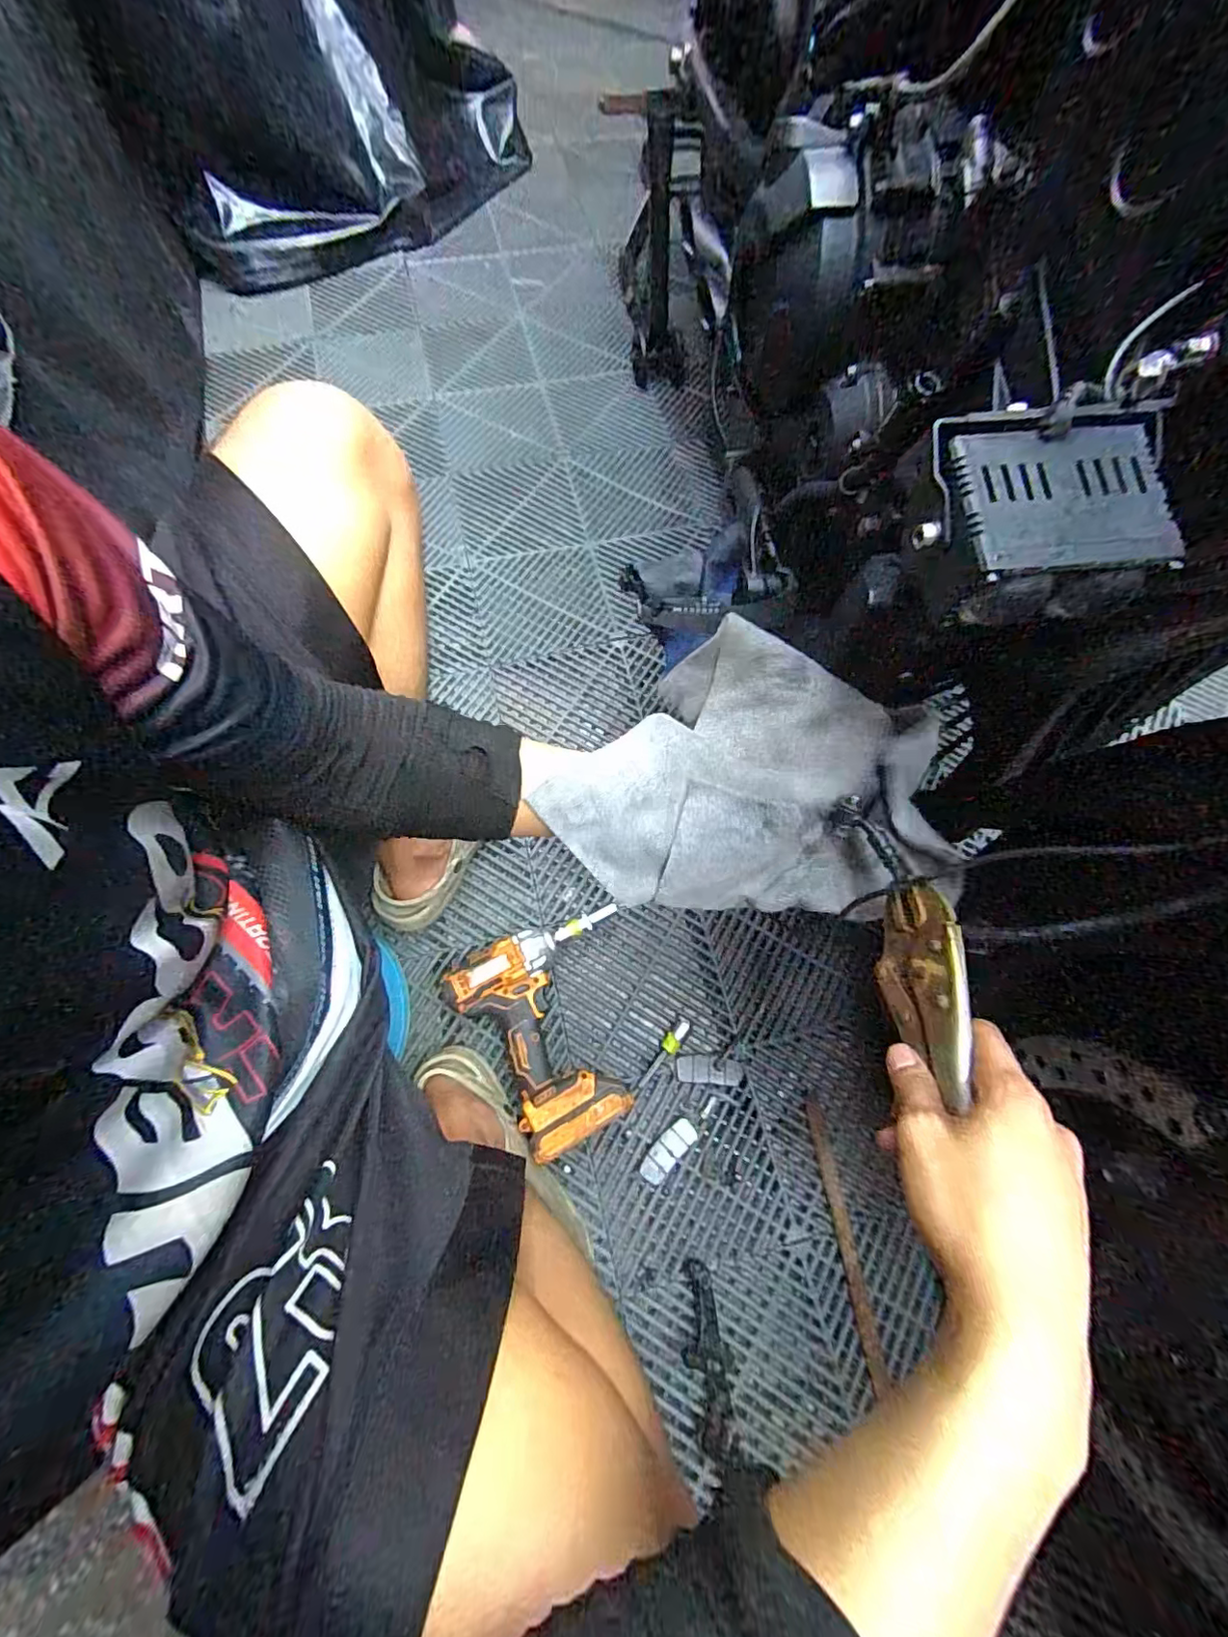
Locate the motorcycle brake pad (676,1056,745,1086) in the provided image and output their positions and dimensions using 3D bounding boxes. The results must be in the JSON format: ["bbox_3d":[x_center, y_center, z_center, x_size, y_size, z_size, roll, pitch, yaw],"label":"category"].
[{"bbox_3d":[0.111,0.292,0.654,0.077,0.008,0.029,3,72,0],"label":"motorcycle brake pad"}]

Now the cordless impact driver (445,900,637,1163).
[{"bbox_3d":[-0.061,0.227,0.631,0.202,0.084,0.218,-28,75,-11],"label":"cordless impact driver"}]

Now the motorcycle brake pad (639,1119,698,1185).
[{"bbox_3d":[0.060,0.369,0.624,0.030,0.006,0.073,43,77,12],"label":"motorcycle brake pad"}]

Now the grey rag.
[{"bbox_3d":[0.092,-0.037,0.417,0.262,0.080,0.193,5,72,1],"label":"grey rag"}]

